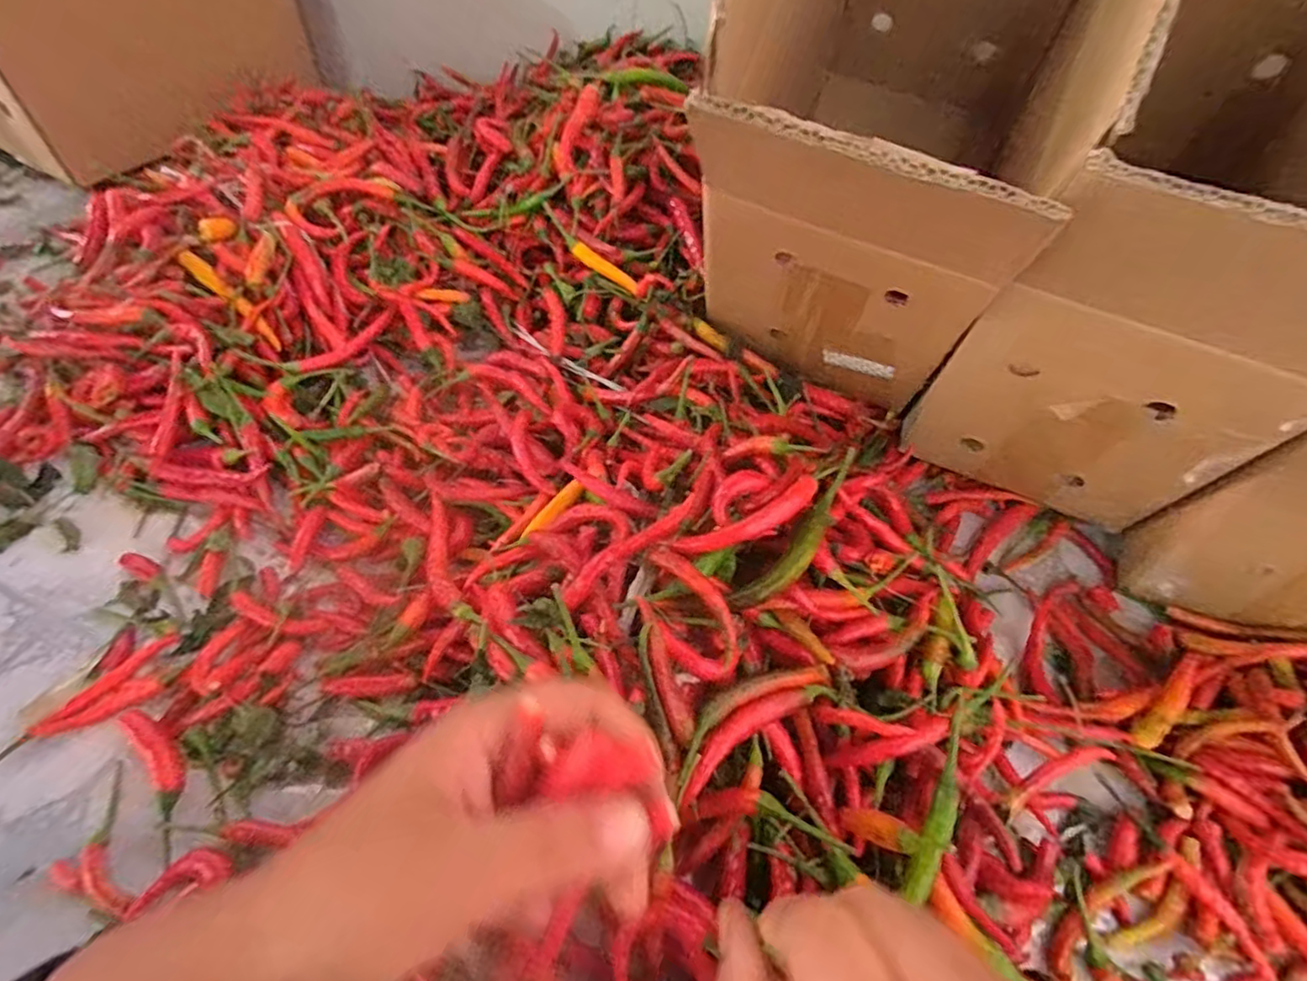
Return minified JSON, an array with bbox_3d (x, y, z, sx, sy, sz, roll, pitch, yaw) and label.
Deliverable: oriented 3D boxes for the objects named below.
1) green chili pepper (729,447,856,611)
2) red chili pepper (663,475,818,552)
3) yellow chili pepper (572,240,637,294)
[{"bbox_3d":[0.067,0.020,0.285,0.019,0.012,0.088,33,63,16],"label":"green chili pepper"},{"bbox_3d":[0.042,0.013,0.279,0.073,0.009,0.014,-20,57,-20],"label":"red chili pepper"},{"bbox_3d":[-0.035,-0.162,0.459,0.055,0.008,0.011,33,62,-4],"label":"yellow chili pepper"}]

